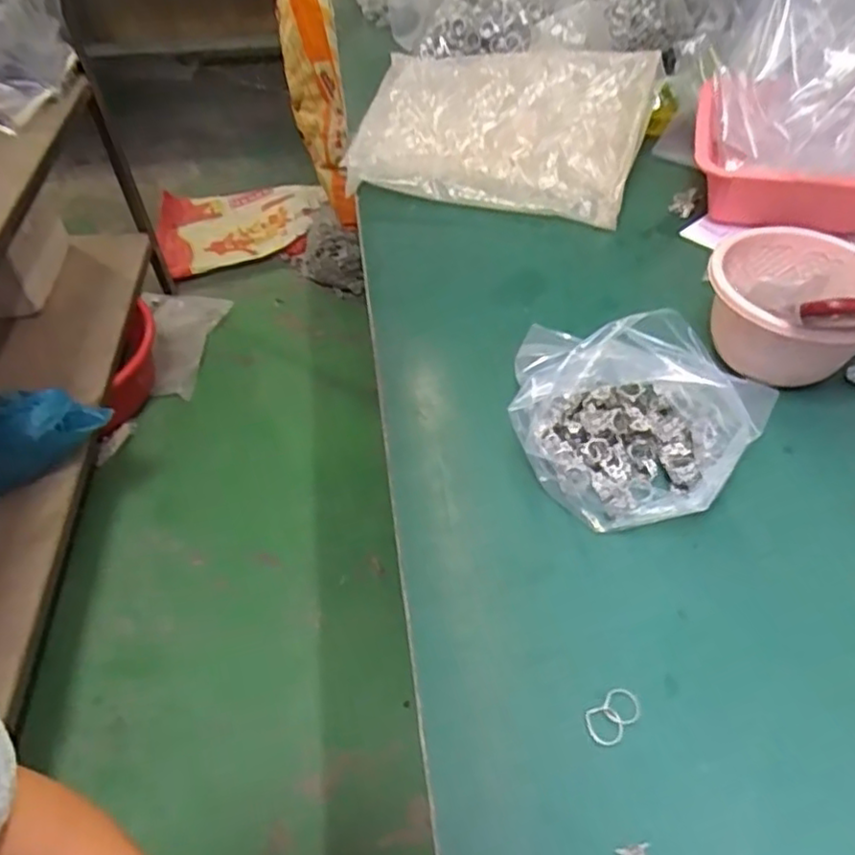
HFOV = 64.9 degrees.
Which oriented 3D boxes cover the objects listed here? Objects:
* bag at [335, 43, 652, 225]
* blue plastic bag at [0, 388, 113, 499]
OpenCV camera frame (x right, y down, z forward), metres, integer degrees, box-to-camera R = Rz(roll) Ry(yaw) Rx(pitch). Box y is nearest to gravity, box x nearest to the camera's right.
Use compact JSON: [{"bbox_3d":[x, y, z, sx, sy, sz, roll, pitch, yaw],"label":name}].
[{"bbox_3d":[0.084,-0.363,0.810,0.347,0.121,0.235,7,48,7],"label":"bag"},{"bbox_3d":[-0.710,0.030,1.146,0.281,0.147,0.116,-29,49,8],"label":"blue plastic bag"}]

